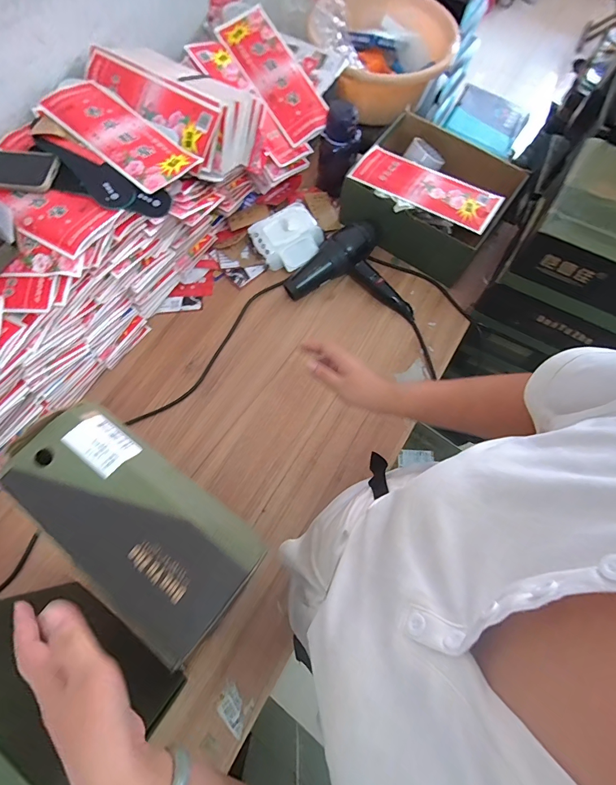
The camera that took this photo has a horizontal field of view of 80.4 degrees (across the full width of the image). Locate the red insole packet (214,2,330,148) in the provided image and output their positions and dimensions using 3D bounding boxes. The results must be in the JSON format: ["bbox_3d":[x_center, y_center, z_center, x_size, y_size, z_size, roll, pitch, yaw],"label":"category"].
[{"bbox_3d":[-0.067,-0.697,0.802,0.119,0.017,0.293,-36,92,-2],"label":"red insole packet"}]

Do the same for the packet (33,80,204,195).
[{"bbox_3d":[-0.339,-0.465,0.649,0.295,0.010,0.125,38,67,8],"label":"packet"}]

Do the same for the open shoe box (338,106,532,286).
[{"bbox_3d":[0.274,-0.439,0.828,0.344,0.145,0.268,34,74,9],"label":"open shoe box"}]

